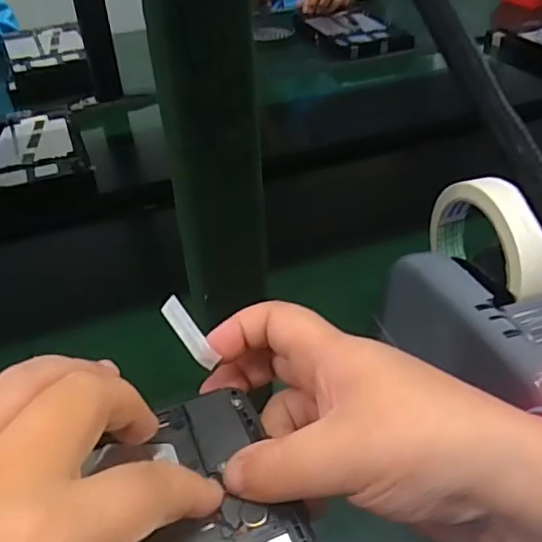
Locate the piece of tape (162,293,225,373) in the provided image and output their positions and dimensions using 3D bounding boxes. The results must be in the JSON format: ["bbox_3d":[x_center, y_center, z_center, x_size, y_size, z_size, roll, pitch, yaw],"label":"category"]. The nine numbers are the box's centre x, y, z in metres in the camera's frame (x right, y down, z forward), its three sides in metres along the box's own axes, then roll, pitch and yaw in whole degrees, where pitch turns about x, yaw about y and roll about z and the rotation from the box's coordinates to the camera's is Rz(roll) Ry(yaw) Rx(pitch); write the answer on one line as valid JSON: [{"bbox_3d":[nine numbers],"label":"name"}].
[{"bbox_3d":[-0.035,0.026,0.239,0.007,0.009,0.034,-28,70,-27],"label":"piece of tape"}]

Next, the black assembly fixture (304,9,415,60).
[{"bbox_3d":[0.160,-0.470,1.113,0.150,0.024,0.216,-14,40,-13],"label":"black assembly fixture"}]

